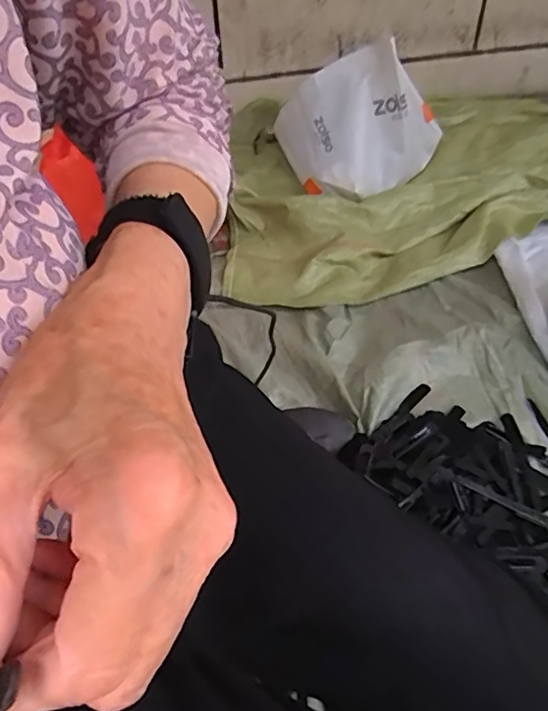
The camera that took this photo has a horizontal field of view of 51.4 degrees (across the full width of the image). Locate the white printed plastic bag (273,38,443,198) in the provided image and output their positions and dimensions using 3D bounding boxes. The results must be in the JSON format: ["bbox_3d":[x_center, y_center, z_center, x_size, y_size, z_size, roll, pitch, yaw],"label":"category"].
[{"bbox_3d":[0.164,-0.440,1.088,0.322,0.221,0.202,4,47,7],"label":"white printed plastic bag"}]

